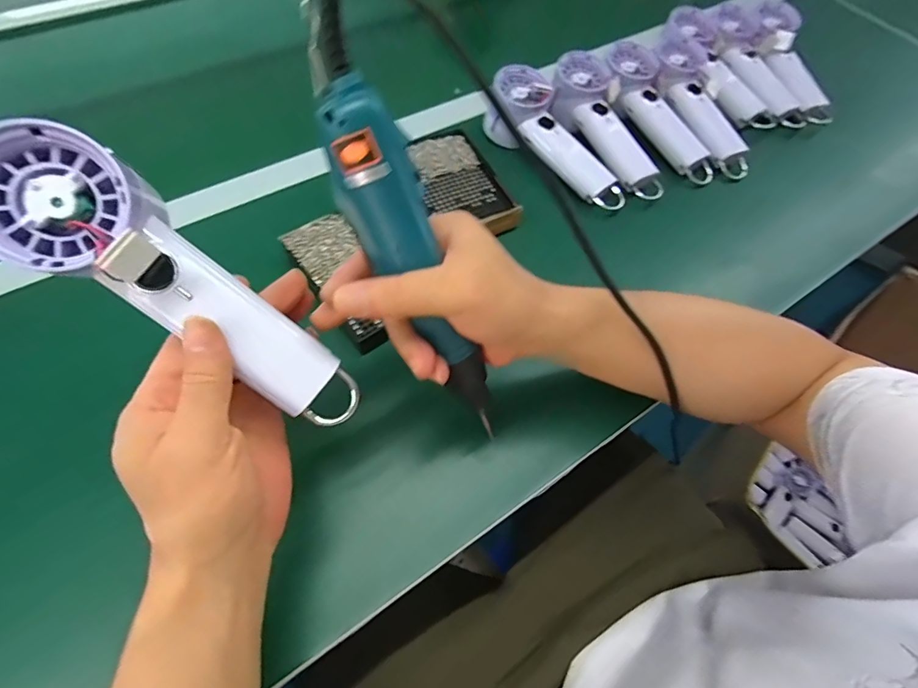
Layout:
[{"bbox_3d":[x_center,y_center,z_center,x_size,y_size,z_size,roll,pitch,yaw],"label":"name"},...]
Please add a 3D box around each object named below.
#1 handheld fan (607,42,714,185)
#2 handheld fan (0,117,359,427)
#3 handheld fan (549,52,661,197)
[{"bbox_3d":[0.238,-0.271,0.535,0.063,0.028,0.190,-30,87,-18],"label":"handheld fan"},{"bbox_3d":[-0.127,-0.027,0.221,0.191,0.038,0.067,41,61,-22],"label":"handheld fan"},{"bbox_3d":[0.172,-0.248,0.521,0.068,0.039,0.191,-29,85,-18],"label":"handheld fan"}]

